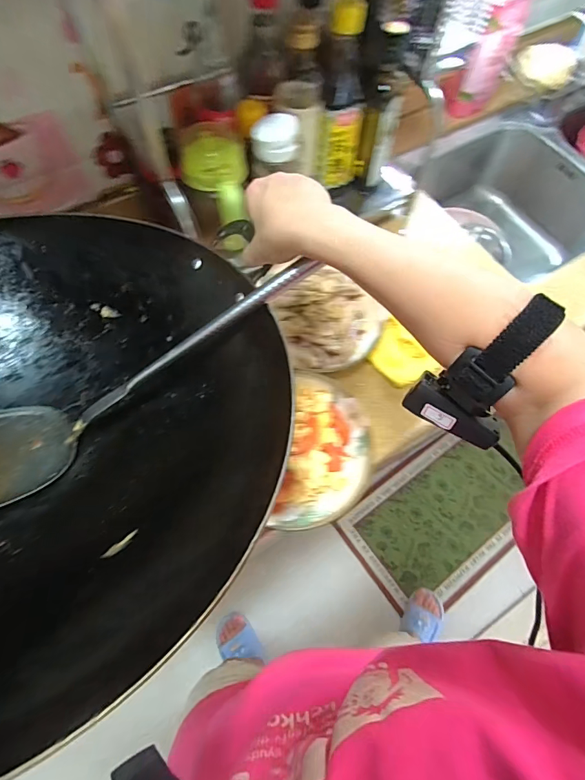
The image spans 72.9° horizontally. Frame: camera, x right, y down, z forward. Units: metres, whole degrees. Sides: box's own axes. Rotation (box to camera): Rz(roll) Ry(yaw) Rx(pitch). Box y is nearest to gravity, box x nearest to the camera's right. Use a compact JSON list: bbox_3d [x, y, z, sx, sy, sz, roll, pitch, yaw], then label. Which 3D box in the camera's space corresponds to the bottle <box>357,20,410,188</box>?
[{"bbox_3d":[0.134,-0.405,0.597,0.057,0.182,0.075,12,66,3],"label":"bottle"}]

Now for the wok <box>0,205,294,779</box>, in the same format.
[{"bbox_3d":[-0.238,0.011,0.325,0.446,0.161,0.428,1,66,-2],"label":"wok"}]

